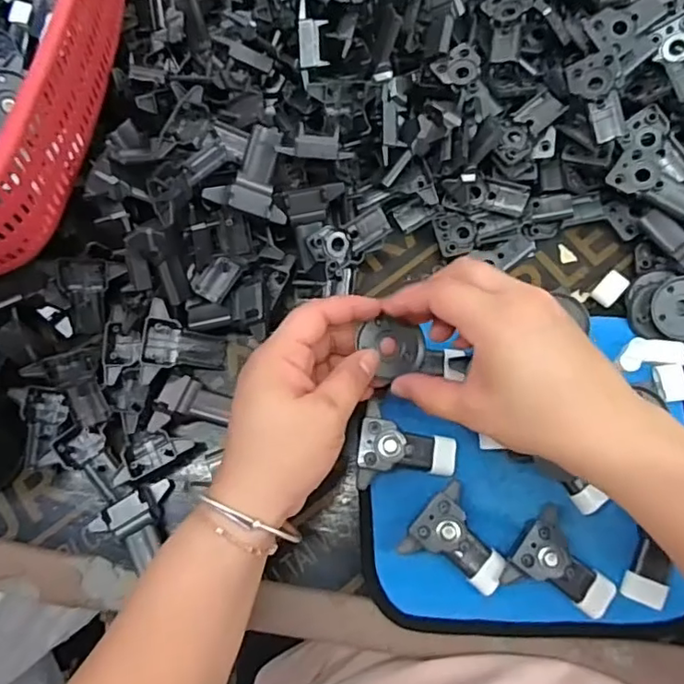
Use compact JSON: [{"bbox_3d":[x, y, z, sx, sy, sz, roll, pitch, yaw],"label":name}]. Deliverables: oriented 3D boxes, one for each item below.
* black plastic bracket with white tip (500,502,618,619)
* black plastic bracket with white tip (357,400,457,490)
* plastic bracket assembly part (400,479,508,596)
[{"bbox_3d":[0.139,0.145,0.358,0.065,0.020,0.053,39,80,12],"label":"black plastic bracket with white tip"},{"bbox_3d":[0.044,0.070,0.383,0.063,0.024,0.053,4,75,4],"label":"black plastic bracket with white tip"},{"bbox_3d":[0.075,0.130,0.363,0.062,0.021,0.052,43,81,12],"label":"plastic bracket assembly part"}]

